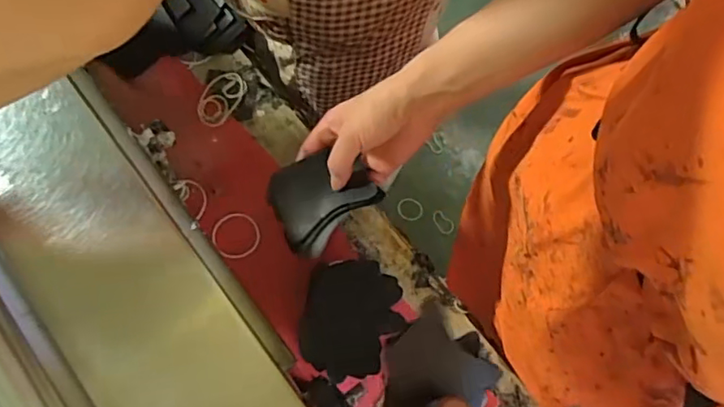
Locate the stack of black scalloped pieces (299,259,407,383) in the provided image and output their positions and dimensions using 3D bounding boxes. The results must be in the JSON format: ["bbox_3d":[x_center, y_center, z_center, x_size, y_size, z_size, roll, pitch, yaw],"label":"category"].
[{"bbox_3d":[-0.010,0.110,0.534,0.089,0.017,0.107,11,74,3],"label":"stack of black scalloped pieces"}]

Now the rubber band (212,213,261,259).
[{"bbox_3d":[-0.125,0.032,0.559,0.047,0.004,0.044,-6,83,-8],"label":"rubber band"}]

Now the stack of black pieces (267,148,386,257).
[{"bbox_3d":[-0.036,-0.008,0.486,0.092,0.034,0.075,-37,78,-10],"label":"stack of black pieces"}]

